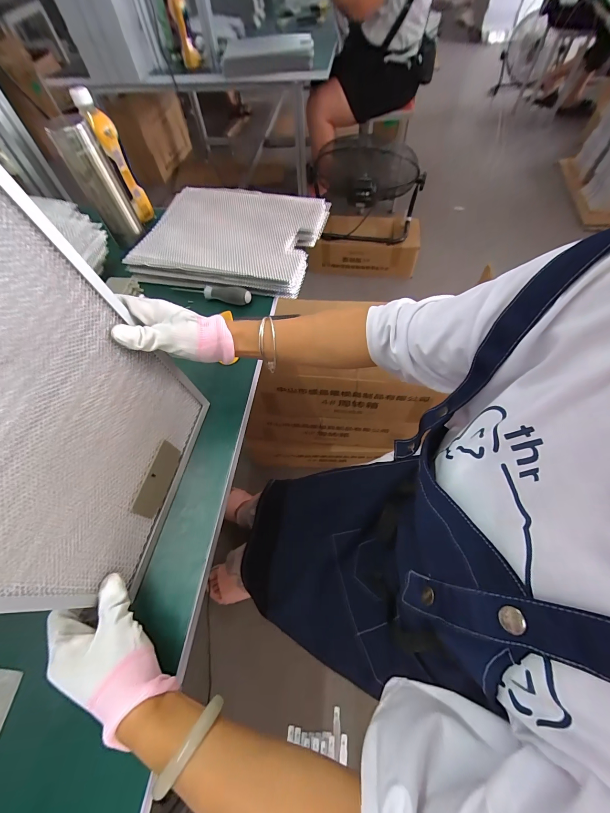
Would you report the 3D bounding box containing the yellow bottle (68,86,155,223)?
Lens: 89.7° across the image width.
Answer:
[{"bbox_3d":[-0.371,-0.487,0.616,0.049,0.207,0.039,-27,62,-12],"label":"yellow bottle"}]

